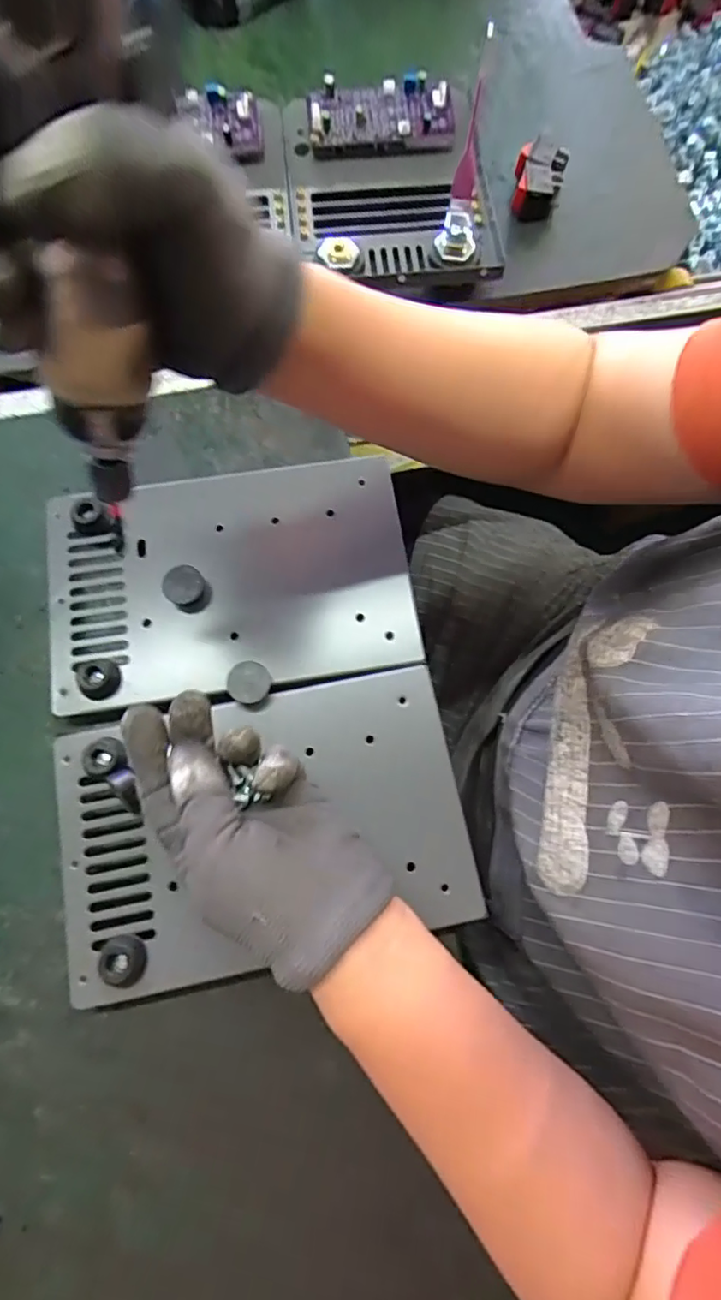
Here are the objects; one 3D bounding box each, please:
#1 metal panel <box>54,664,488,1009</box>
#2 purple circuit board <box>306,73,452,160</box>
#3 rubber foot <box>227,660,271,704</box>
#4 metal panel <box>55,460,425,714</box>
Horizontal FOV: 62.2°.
[{"bbox_3d":[-0.056,0.100,0.344,0.228,0.023,0.150,-12,76,-2],"label":"metal panel"},{"bbox_3d":[0.016,-0.416,0.466,0.110,0.012,0.049,-5,107,-6],"label":"purple circuit board"},{"bbox_3d":[-0.066,0.020,0.361,0.023,0.016,0.024,0,75,-1],"label":"rubber foot"},{"bbox_3d":[-0.084,-0.047,0.382,0.226,0.021,0.146,-8,76,-2],"label":"metal panel"}]

